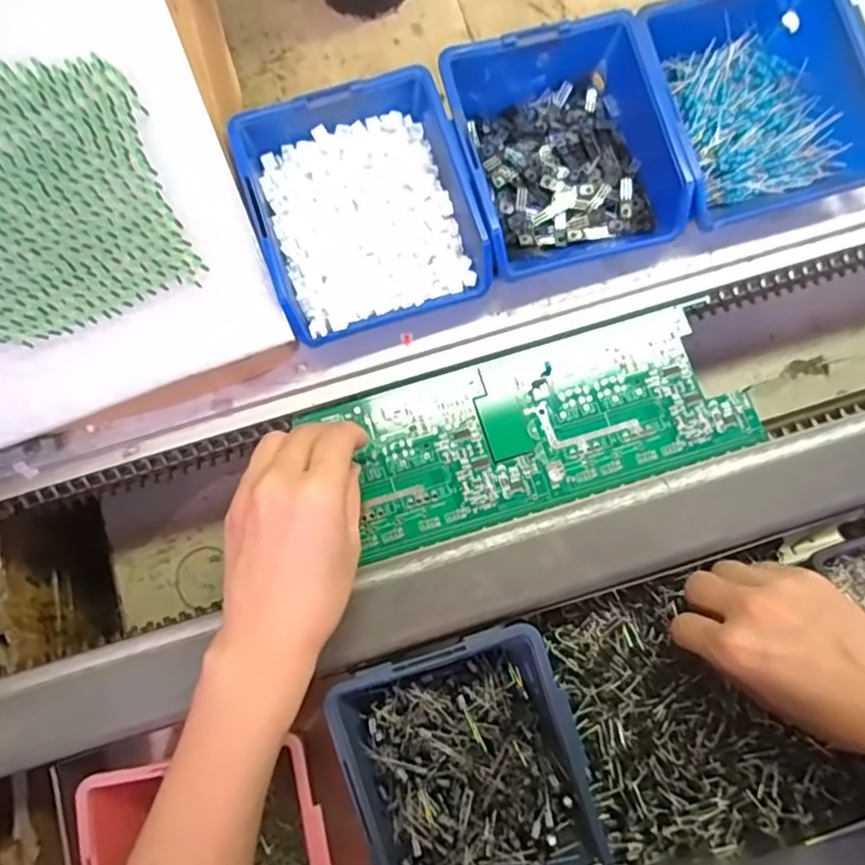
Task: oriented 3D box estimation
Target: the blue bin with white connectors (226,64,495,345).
[{"bbox_3d":[-0.038,-0.126,0.361,0.117,0.045,0.125,-18,78,-3],"label":"blue bin with white connectors"}]

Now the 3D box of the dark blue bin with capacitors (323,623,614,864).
[{"bbox_3d":[0.020,0.186,0.343,0.120,0.049,0.139,-18,78,-3],"label":"dark blue bin with capacitors"}]

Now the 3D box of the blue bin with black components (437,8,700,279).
[{"bbox_3d":[0.074,-0.171,0.372,0.117,0.054,0.139,-17,78,-3],"label":"blue bin with black components"}]

